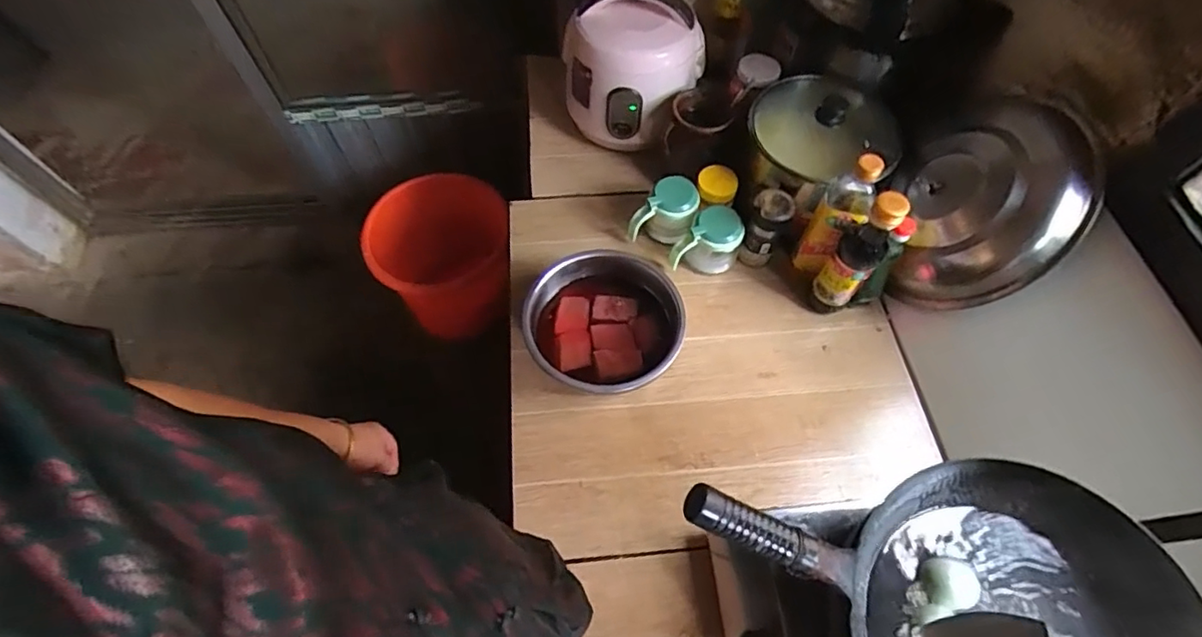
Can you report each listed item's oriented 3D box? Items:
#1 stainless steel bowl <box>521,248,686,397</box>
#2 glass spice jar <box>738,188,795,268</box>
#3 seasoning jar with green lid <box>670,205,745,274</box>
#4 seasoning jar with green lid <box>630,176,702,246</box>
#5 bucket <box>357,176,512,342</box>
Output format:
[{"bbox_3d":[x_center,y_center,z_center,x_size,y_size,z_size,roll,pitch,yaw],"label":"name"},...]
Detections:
[{"bbox_3d":[0.005,0.015,0.815,0.212,0.095,0.215,0,62,0],"label":"stainless steel bowl"},{"bbox_3d":[0.258,-0.140,0.886,0.057,0.138,0.071,26,65,13],"label":"glass spice jar"},{"bbox_3d":[0.169,-0.112,0.886,0.077,0.099,0.093,41,69,19],"label":"seasoning jar with green lid"},{"bbox_3d":[0.102,-0.177,0.910,0.101,0.095,0.063,6,62,3],"label":"seasoning jar with green lid"},{"bbox_3d":[-0.381,-0.140,1.364,0.333,0.250,0.321,0,62,0],"label":"bucket"}]

